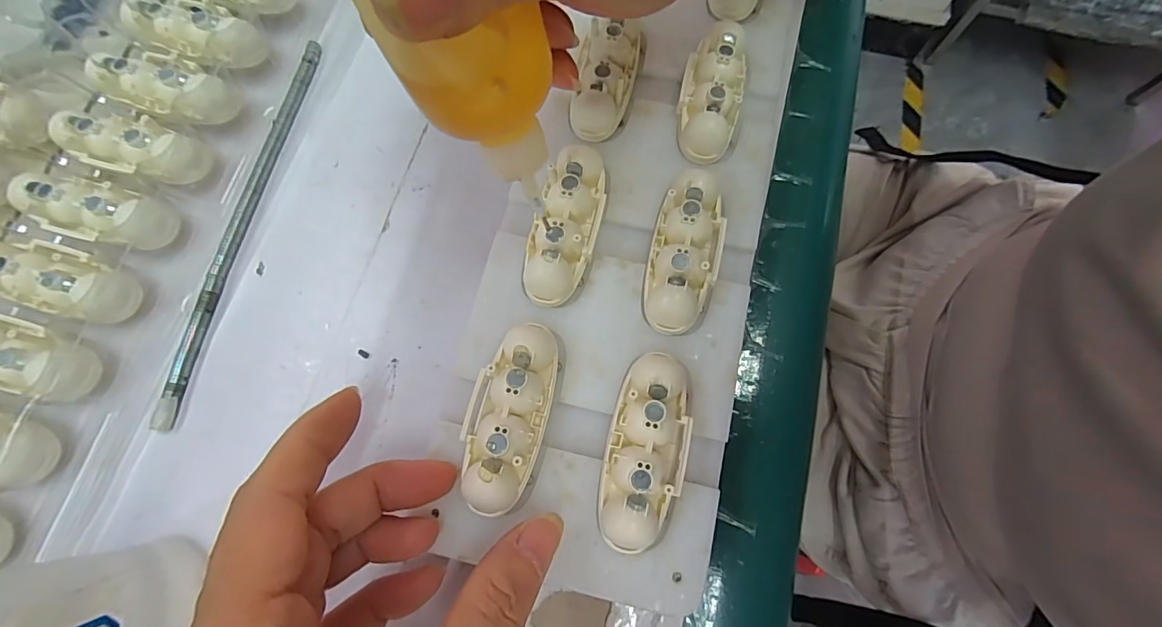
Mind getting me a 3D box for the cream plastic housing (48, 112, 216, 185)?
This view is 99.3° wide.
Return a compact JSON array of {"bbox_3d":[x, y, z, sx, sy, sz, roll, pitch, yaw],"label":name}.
[{"bbox_3d":[-0.189,-0.070,0.208,0.058,0.016,0.022,16,74,5],"label":"cream plastic housing"}]

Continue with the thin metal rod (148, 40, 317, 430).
[{"bbox_3d":[-0.145,-0.044,0.210,0.008,0.008,0.182,9,74,3],"label":"thin metal rod"}]

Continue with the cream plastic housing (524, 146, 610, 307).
[{"bbox_3d":[-0.006,-0.034,0.184,0.023,0.014,0.061,15,77,4],"label":"cream plastic housing"}]

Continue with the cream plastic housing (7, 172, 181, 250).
[{"bbox_3d":[-0.196,-0.042,0.200,0.056,0.016,0.023,12,74,4],"label":"cream plastic housing"}]

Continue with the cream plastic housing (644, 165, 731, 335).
[{"bbox_3d":[0.039,-0.022,0.181,0.025,0.015,0.058,15,77,4],"label":"cream plastic housing"}]

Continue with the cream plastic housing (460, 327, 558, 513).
[{"bbox_3d":[-0.025,0.033,0.165,0.026,0.019,0.061,12,77,3],"label":"cream plastic housing"}]

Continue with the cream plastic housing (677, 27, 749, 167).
[{"bbox_3d":[0.053,-0.090,0.201,0.023,0.017,0.058,15,74,5],"label":"cream plastic housing"}]

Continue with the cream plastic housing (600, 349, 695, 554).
[{"bbox_3d":[0.022,0.044,0.162,0.025,0.019,0.061,14,77,4],"label":"cream plastic housing"}]

